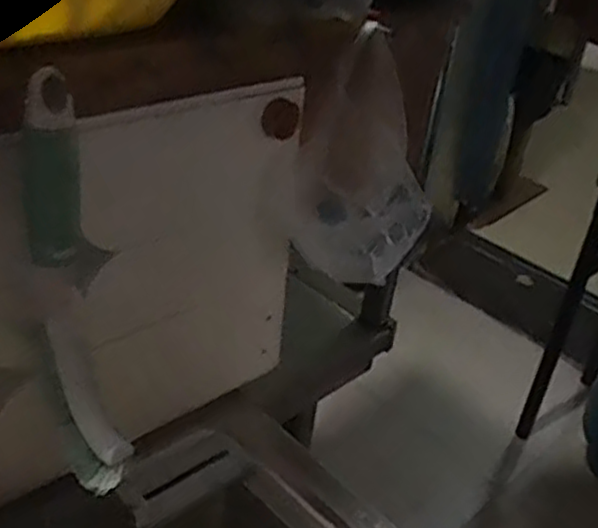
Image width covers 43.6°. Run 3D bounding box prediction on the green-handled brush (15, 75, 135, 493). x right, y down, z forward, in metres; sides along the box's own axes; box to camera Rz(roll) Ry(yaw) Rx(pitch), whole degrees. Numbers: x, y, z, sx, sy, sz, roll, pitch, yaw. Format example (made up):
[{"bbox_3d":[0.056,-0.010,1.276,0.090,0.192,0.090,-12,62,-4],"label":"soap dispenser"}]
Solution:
[{"bbox_3d":[-0.135,0.017,0.448,0.046,0.245,0.093,-8,35,-23],"label":"green-handled brush"}]

